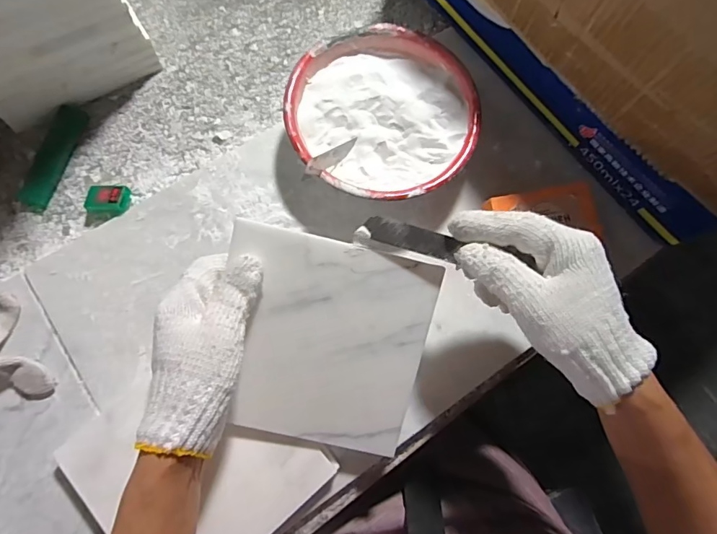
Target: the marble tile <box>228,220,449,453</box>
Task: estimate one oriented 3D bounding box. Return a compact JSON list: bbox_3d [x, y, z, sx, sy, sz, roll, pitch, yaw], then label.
[{"bbox_3d":[-0.025,0.057,0.328,0.145,0.007,0.150,12,98,-5],"label":"marble tile"}]

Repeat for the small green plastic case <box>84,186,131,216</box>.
[{"bbox_3d":[-0.233,-0.063,0.415,0.038,0.016,0.026,7,73,0],"label":"small green plastic case"}]

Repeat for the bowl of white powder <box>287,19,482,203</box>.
[{"bbox_3d":[0.021,-0.132,0.417,0.164,0.056,0.163,0,78,-1],"label":"bowl of white powder"}]

